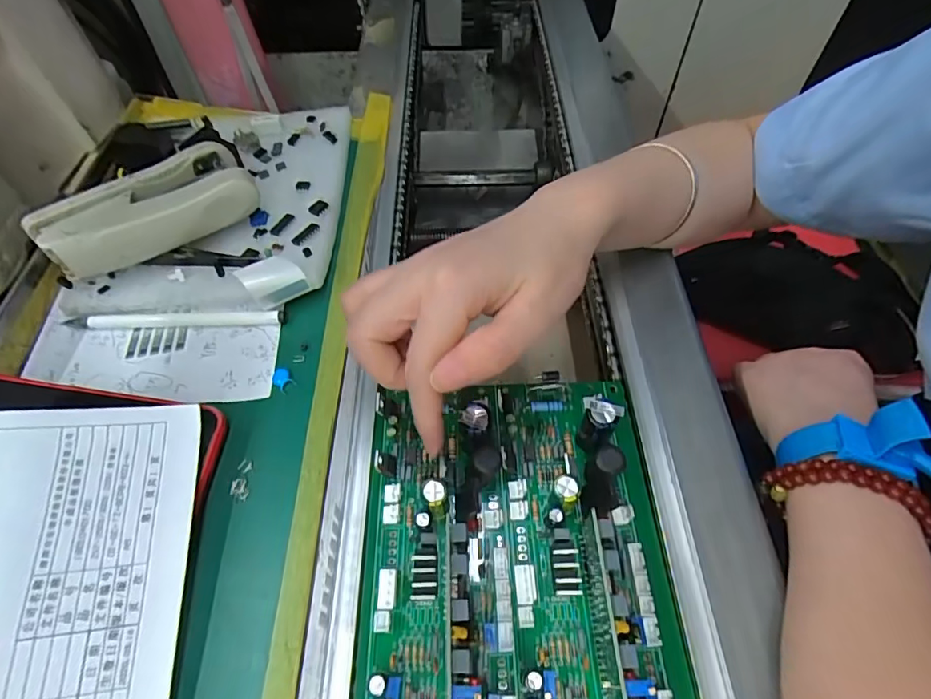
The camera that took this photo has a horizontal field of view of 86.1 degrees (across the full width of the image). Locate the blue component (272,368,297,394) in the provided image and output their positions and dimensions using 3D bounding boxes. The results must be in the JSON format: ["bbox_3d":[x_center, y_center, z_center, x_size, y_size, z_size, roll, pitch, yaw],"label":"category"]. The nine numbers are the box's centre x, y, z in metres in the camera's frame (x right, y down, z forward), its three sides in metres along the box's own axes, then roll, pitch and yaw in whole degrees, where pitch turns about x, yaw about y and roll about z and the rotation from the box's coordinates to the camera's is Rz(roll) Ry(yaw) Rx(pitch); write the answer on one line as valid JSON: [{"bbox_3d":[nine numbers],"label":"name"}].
[{"bbox_3d":[-0.098,0.016,0.266,0.016,0.004,0.009,37,59,27],"label":"blue component"}]

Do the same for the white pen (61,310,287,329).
[{"bbox_3d":[-0.169,-0.019,0.291,0.128,0.010,0.010,0,50,0],"label":"white pen"}]

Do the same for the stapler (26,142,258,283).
[{"bbox_3d":[-0.183,-0.080,0.294,0.114,0.033,0.050,-35,58,-25],"label":"stapler"}]

